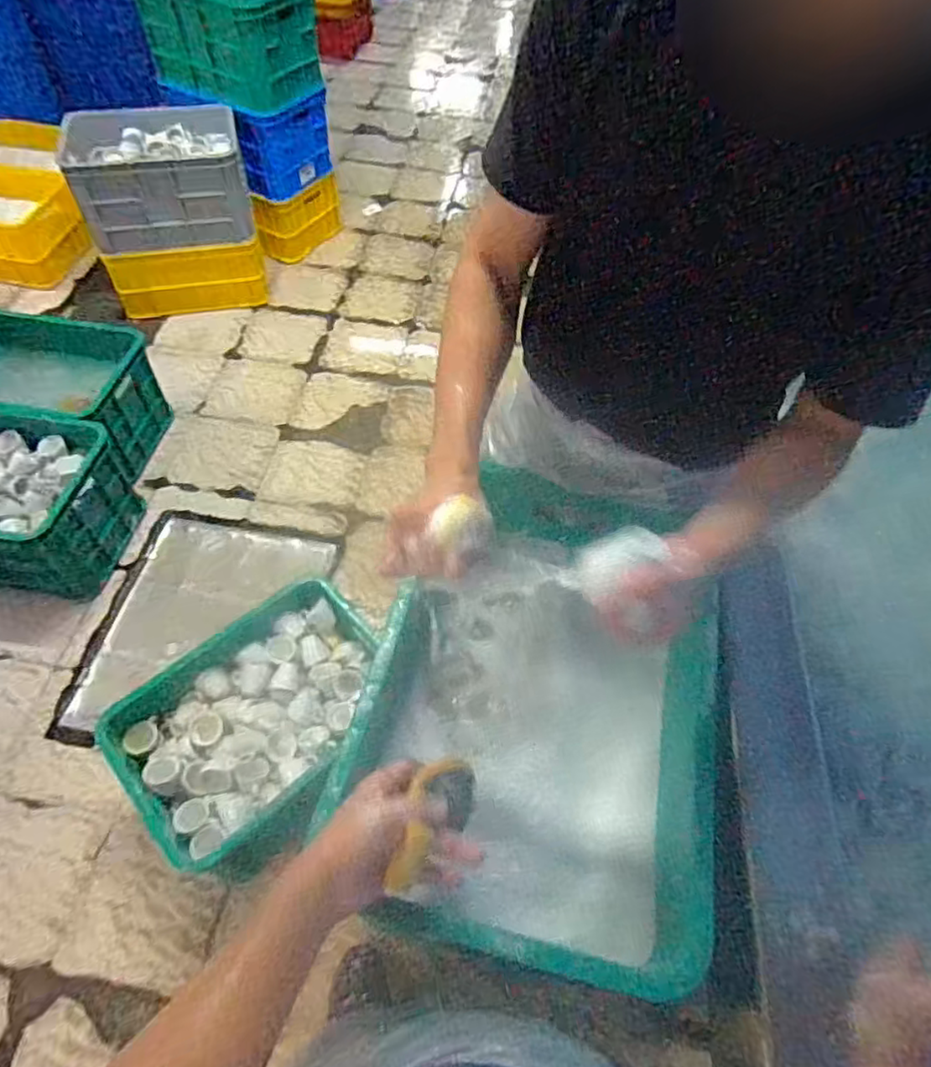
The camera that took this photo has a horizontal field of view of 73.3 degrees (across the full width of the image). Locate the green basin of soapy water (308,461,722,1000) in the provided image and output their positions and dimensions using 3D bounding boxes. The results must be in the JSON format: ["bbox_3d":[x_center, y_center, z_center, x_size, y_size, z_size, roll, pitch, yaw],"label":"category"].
[{"bbox_3d":[0.084,0.163,0.738,0.388,0.139,0.570,15,56,6],"label":"green basin of soapy water"}]

